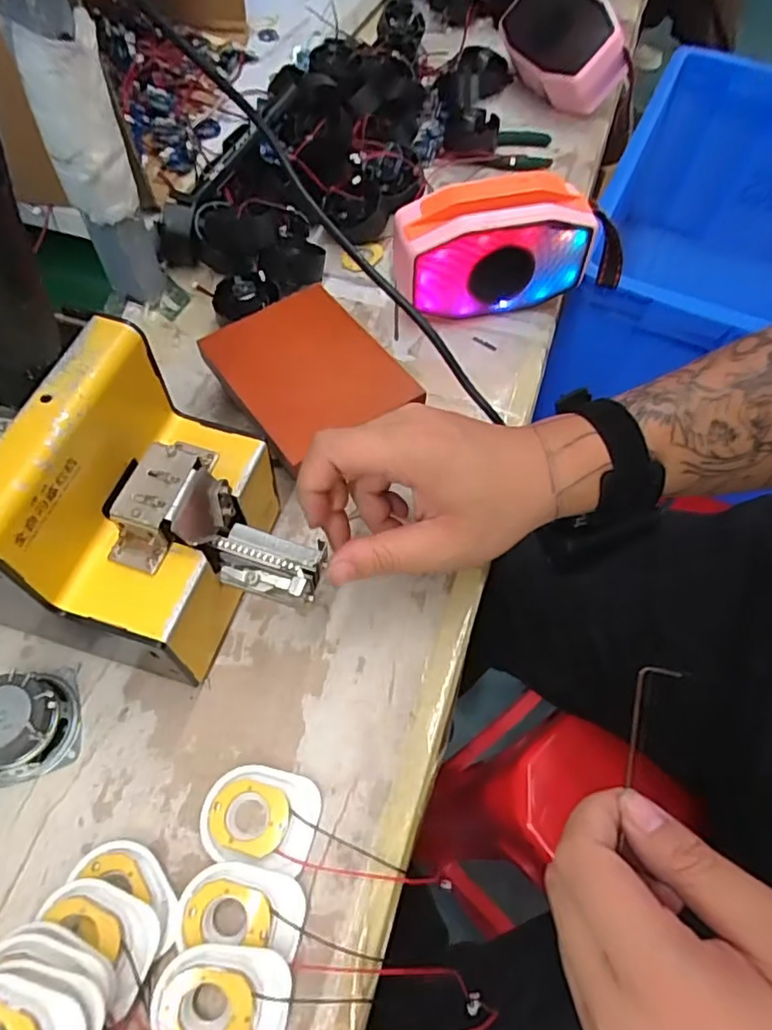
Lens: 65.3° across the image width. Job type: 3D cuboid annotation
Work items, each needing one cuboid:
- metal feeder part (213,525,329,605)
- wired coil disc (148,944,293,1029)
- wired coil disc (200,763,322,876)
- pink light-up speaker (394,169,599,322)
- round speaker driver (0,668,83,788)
[{"bbox_3d":[-0.061,0.026,0.312,0.053,0.015,0.032,14,60,7],"label":"metal feeder part"},{"bbox_3d":[-0.072,0.214,0.262,0.058,0.012,0.046,7,59,3],"label":"wired coil disc"},{"bbox_3d":[-0.064,0.152,0.307,0.057,0.010,0.044,8,60,4],"label":"wired coil disc"},{"bbox_3d":[0.081,-0.205,0.469,0.141,0.094,0.051,-7,60,-5],"label":"pink light-up speaker"},{"bbox_3d":[-0.196,0.109,0.321,0.052,0.028,0.055,-15,61,-10],"label":"round speaker driver"}]

